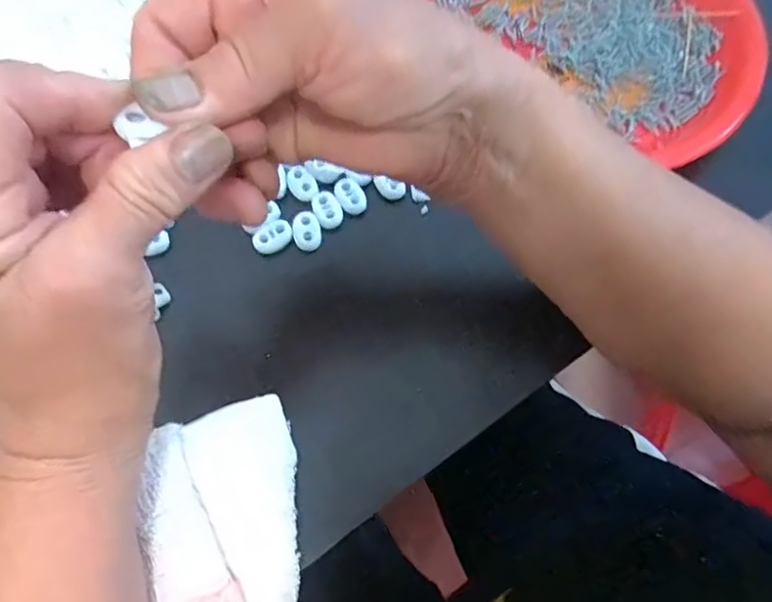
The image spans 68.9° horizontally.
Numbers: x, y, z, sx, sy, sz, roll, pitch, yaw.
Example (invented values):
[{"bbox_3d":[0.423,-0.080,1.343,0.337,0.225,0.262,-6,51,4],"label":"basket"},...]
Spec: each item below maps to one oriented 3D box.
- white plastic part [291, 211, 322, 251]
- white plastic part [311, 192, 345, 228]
[{"bbox_3d":[-0.044,-0.039,0.312,0.015,0.005,0.022,-12,68,-5],"label":"white plastic part"},{"bbox_3d":[-0.033,-0.052,0.315,0.015,0.004,0.021,-27,70,-11],"label":"white plastic part"}]

